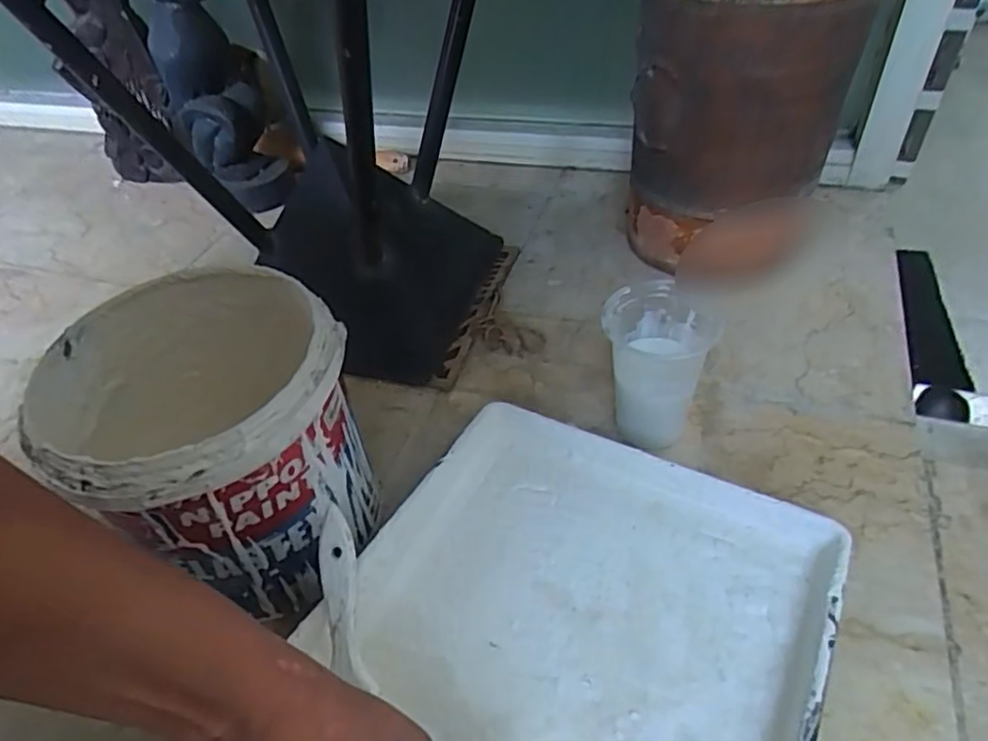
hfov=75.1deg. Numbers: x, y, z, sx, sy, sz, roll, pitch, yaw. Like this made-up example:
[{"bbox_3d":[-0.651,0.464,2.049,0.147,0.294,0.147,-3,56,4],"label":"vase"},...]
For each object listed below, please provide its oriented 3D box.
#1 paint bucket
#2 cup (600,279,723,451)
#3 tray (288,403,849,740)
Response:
[{"bbox_3d":[-0.178,0.053,0.459,0.170,0.182,0.198,-26,47,-18],"label":"paint bucket"},{"bbox_3d":[0.130,0.001,0.526,0.079,0.121,0.088,24,53,28],"label":"cup"},{"bbox_3d":[0.032,0.184,0.381,0.275,0.083,0.356,19,51,25],"label":"tray"}]

